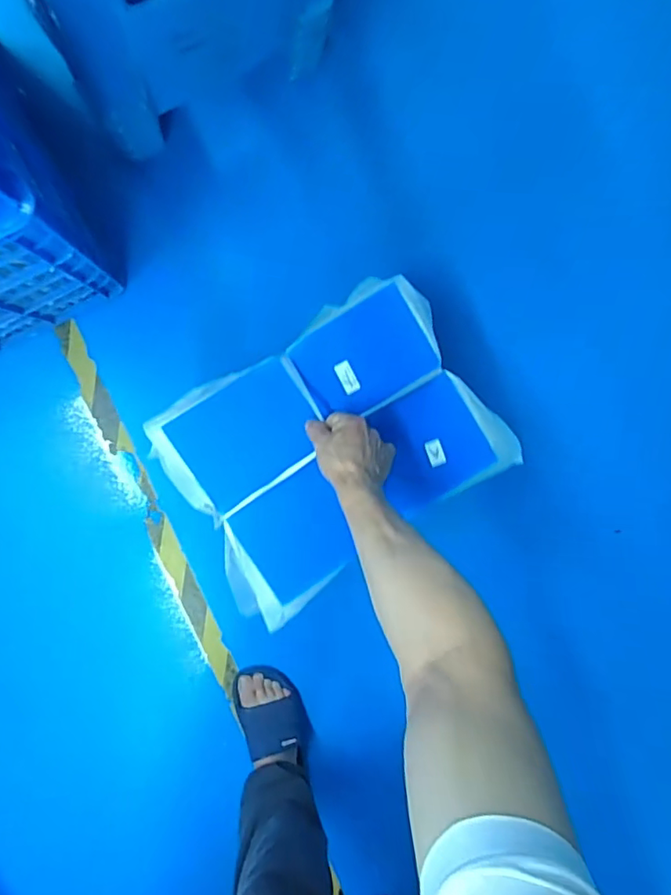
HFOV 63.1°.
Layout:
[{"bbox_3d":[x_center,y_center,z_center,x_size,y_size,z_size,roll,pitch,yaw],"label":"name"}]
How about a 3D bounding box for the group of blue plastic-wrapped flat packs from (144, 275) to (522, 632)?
[{"bbox_3d":[-0.001,0.001,0.698,0.397,0.039,0.297,-34,99,-2],"label":"group of blue plastic-wrapped flat packs"}]

